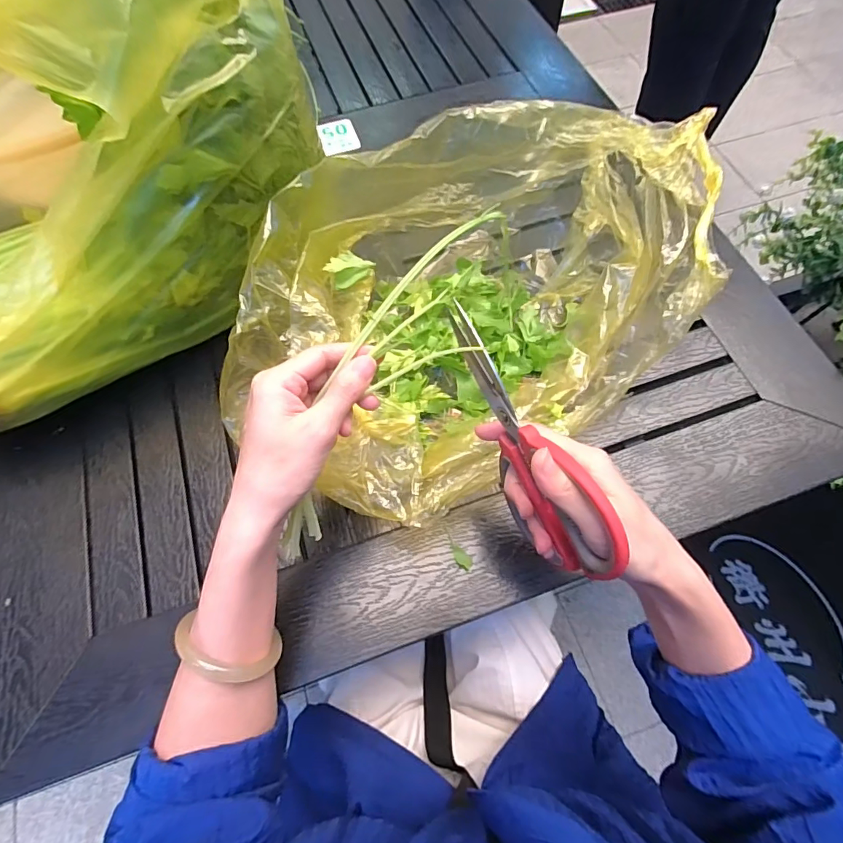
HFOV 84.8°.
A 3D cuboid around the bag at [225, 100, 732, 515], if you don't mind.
[{"bbox_3d":[0.043,-0.100,0.395,0.414,0.155,0.264,-37,71,-13],"label":"bag"}]

